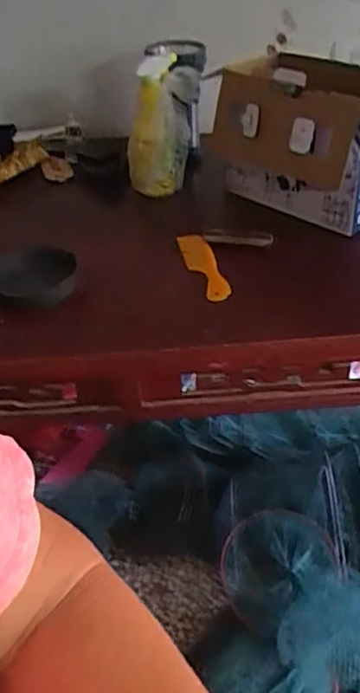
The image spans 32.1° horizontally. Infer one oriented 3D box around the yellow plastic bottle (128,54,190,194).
[{"bbox_3d":[-0.038,-0.375,1.085,0.075,0.236,0.120,21,44,33],"label":"yellow plastic bottle"}]

